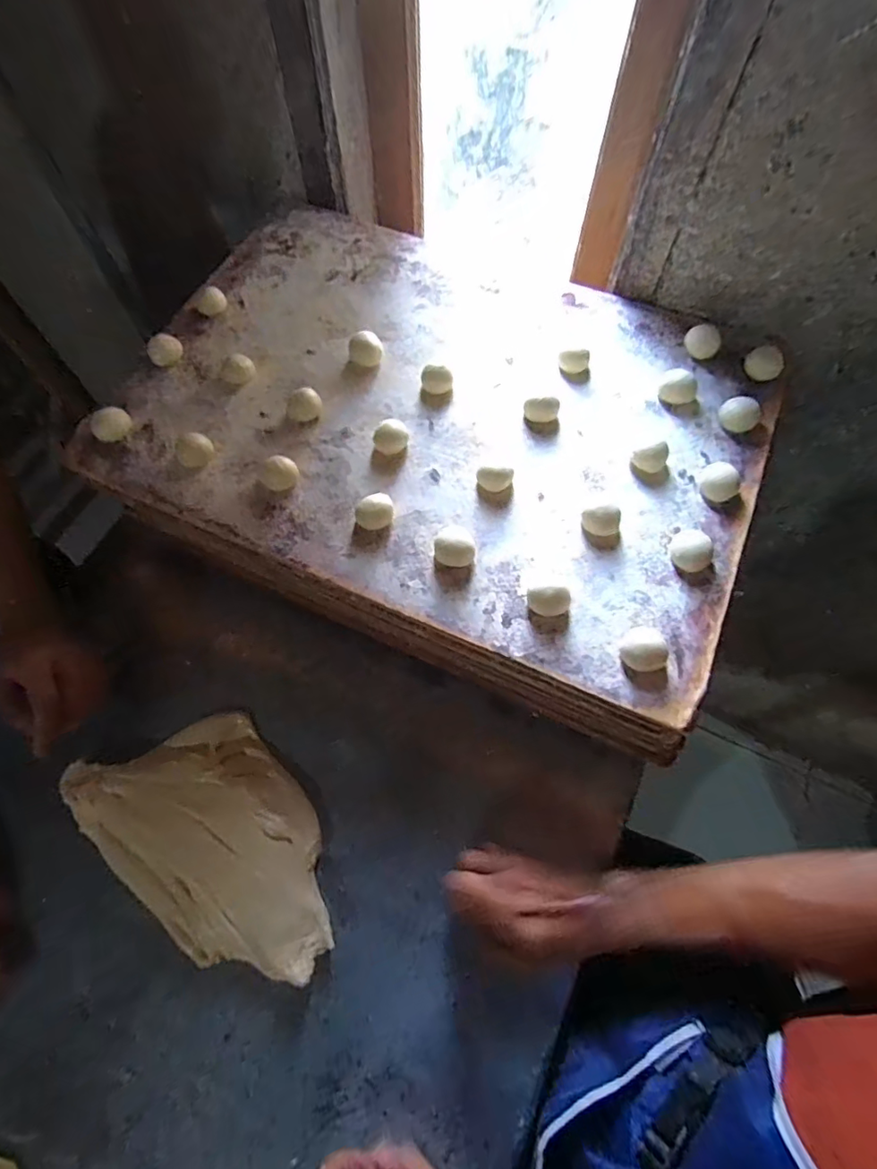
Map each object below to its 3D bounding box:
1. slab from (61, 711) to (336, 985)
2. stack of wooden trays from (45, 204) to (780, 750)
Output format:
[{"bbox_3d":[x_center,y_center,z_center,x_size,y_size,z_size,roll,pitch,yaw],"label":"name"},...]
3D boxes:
[{"bbox_3d":[-0.190,0.222,0.475,0.261,0.039,0.157,39,72,15],"label":"slab"},{"bbox_3d":[-0.001,-0.157,0.557,0.577,0.106,0.430,21,69,9],"label":"stack of wooden trays"}]

